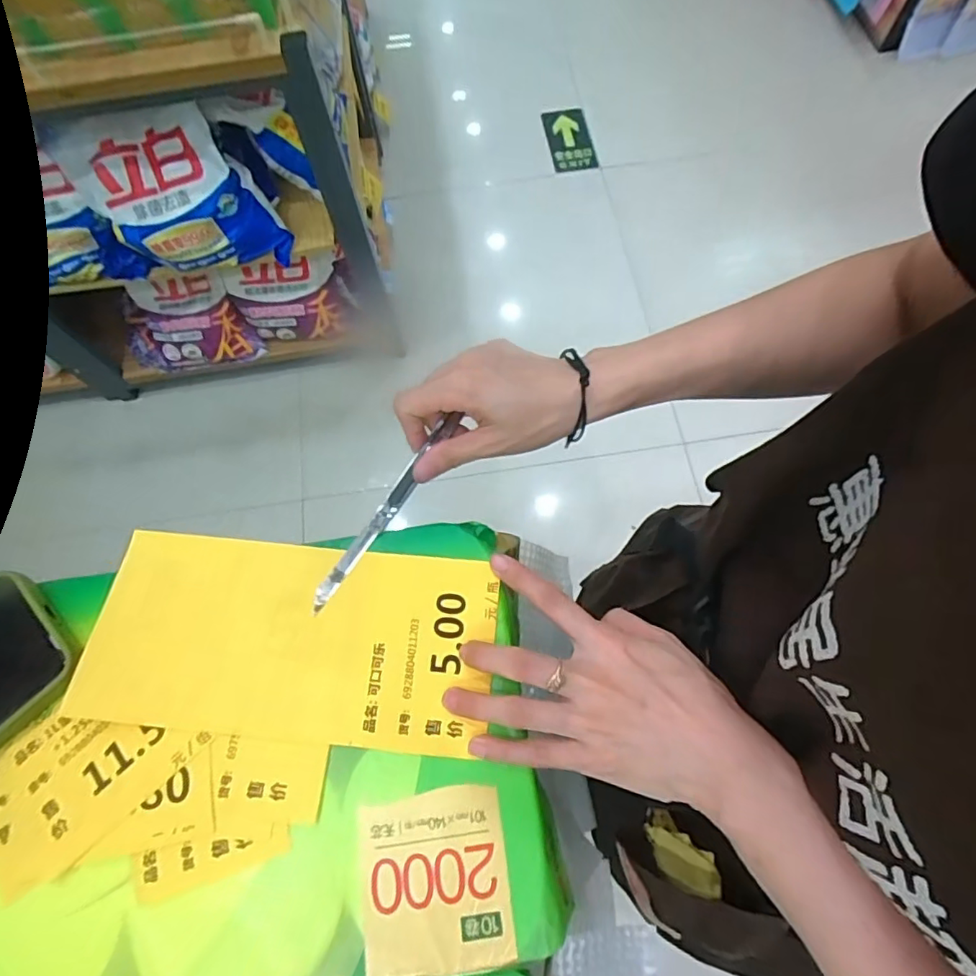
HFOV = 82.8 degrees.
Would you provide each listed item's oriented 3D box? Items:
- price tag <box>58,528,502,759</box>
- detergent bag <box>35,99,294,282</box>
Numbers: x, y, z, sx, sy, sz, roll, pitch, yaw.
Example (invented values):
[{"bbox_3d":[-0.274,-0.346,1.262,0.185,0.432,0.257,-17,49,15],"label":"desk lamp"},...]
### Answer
[{"bbox_3d":[-0.106,0.083,0.310,0.213,0.009,0.103,6,69,0],"label":"price tag"},{"bbox_3d":[-0.604,-0.554,1.036,0.361,0.280,0.147,-1,70,2],"label":"detergent bag"}]

